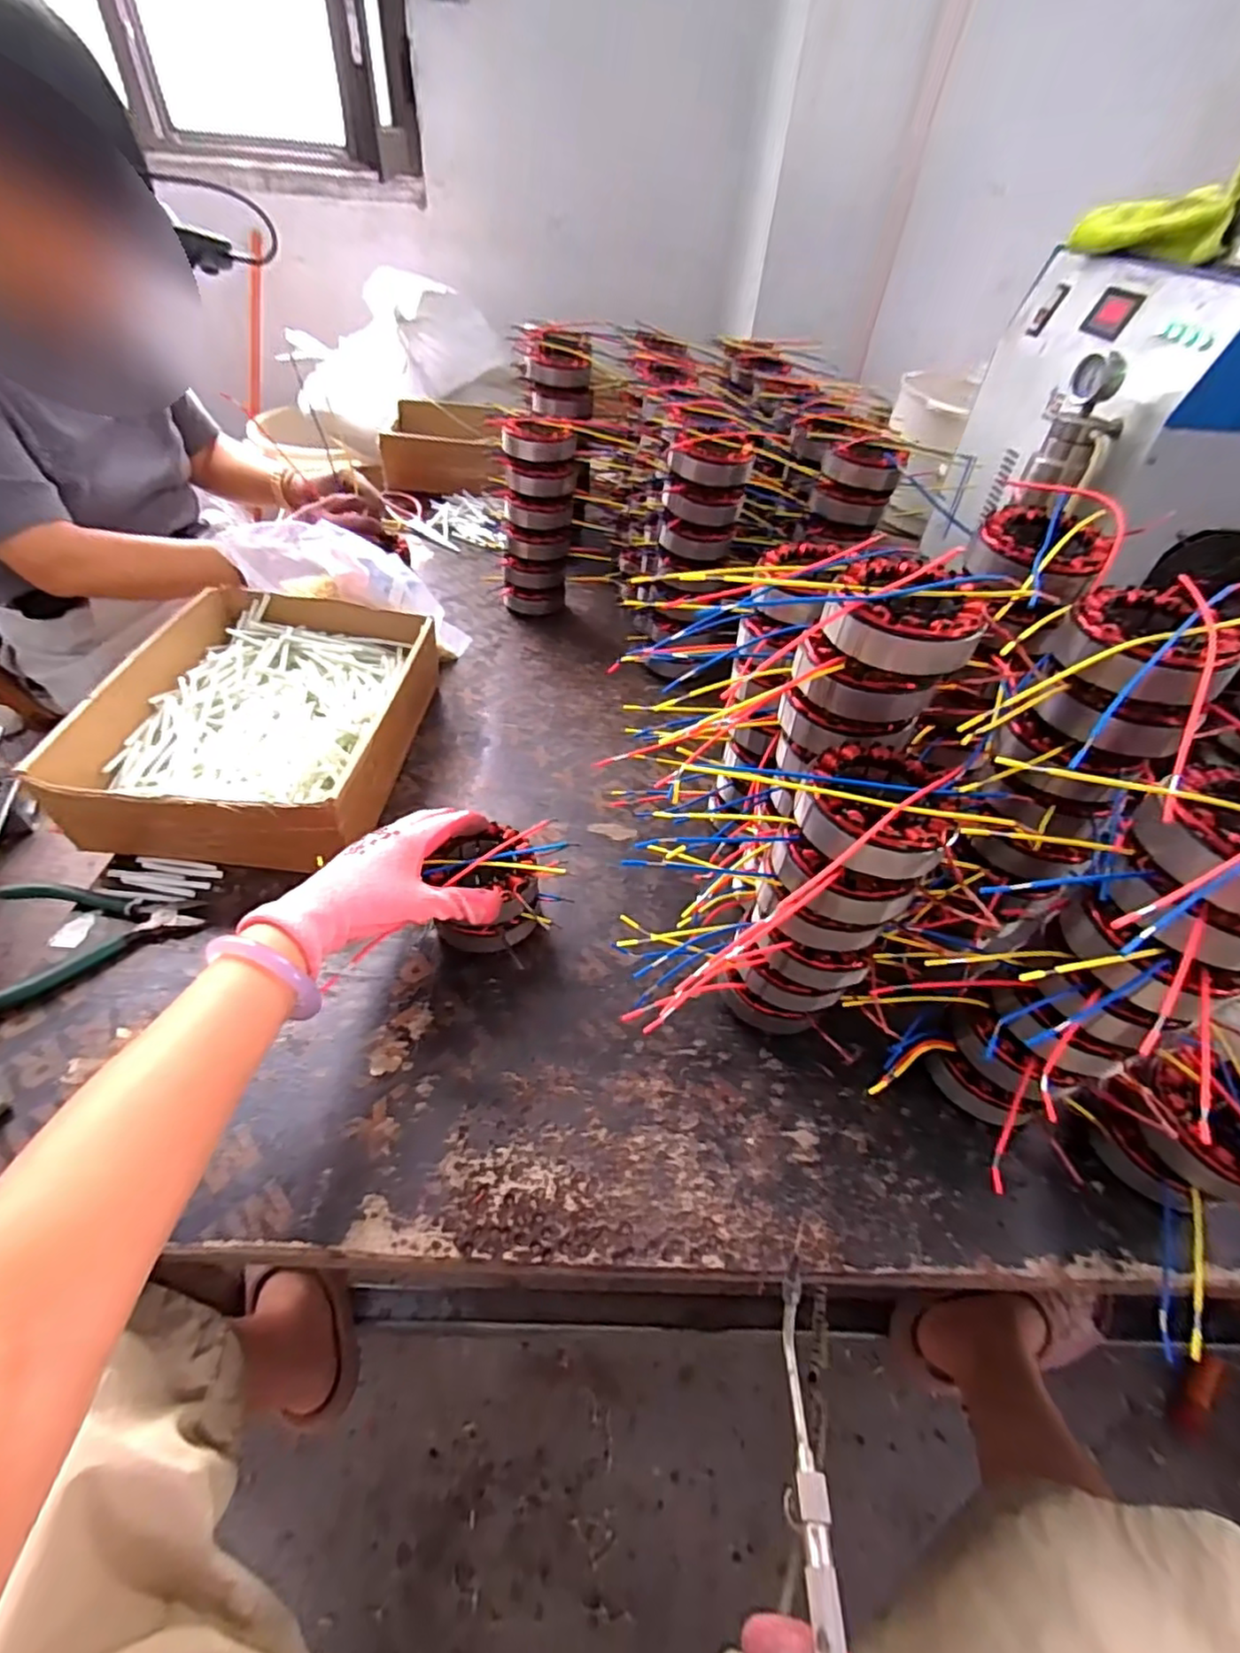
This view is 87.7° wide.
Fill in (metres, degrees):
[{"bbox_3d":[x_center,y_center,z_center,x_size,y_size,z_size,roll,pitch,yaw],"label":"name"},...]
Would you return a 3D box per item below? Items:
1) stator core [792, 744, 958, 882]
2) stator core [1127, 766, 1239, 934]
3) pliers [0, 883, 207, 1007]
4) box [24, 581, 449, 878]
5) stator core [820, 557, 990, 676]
[{"bbox_3d":[0.146,-0.012,0.367,0.081,0.034,0.090,28,50,20],"label":"stator core"},{"bbox_3d":[0.300,0.007,0.320,0.088,0.048,0.093,6,47,-1],"label":"stator core"},{"bbox_3d":[-0.406,0.078,0.501,0.138,0.018,0.113,-14,50,-19],"label":"pliers"},{"bbox_3d":[-0.336,-0.107,0.633,0.243,0.089,0.336,6,47,-1],"label":"box"},{"bbox_3d":[0.167,-0.125,0.379,0.084,0.034,0.073,21,48,14],"label":"stator core"}]

